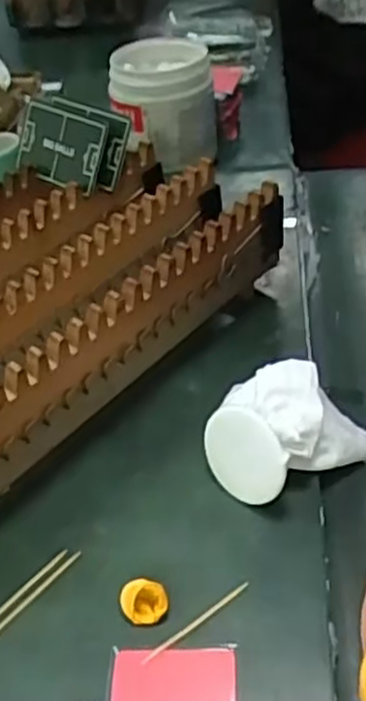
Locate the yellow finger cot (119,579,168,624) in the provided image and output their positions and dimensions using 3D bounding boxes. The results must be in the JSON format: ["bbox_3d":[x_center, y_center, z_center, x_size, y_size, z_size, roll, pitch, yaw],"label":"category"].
[{"bbox_3d":[-0.018,0.117,0.337,0.021,0.015,0.016,-17,44,-10],"label":"yellow finger cot"}]

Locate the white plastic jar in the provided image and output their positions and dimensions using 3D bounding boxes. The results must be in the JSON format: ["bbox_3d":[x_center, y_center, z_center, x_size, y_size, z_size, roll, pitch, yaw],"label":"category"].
[{"bbox_3d":[-0.017,-0.231,0.668,0.082,0.086,0.095,26,52,30],"label":"white plastic jar"}]

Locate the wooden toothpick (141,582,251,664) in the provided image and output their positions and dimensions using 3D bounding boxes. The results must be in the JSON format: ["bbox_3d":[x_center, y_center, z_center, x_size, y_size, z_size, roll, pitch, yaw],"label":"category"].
[{"bbox_3d":[0.007,0.125,0.334,0.061,0.004,0.004,-29,47,-22],"label":"wooden toothpick"}]

